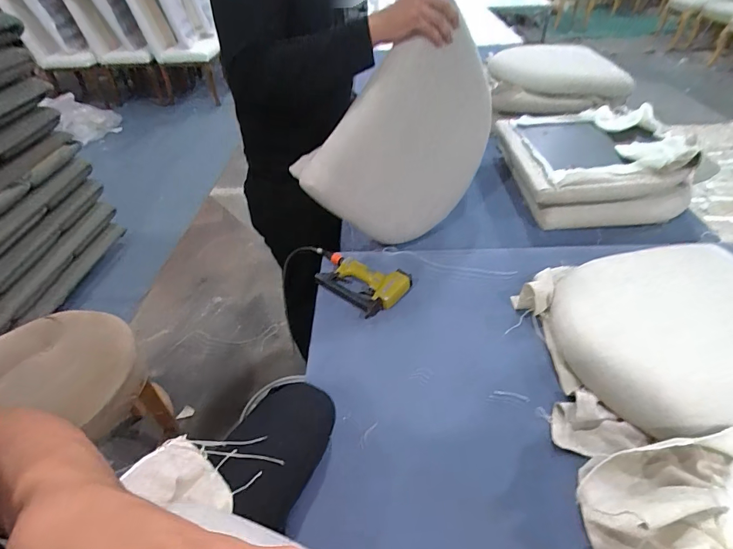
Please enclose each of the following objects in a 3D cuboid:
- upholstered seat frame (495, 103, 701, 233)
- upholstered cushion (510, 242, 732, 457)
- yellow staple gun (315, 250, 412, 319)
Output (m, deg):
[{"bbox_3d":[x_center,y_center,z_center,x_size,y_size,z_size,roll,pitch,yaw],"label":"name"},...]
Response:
[{"bbox_3d":[0.646,-0.339,1.172,0.441,0.168,0.437,-1,43,2],"label":"upholstered seat frame"},{"bbox_3d":[0.568,0.109,0.773,0.520,0.083,0.426,-3,43,-1],"label":"upholstered cushion"},{"bbox_3d":[-0.030,0.014,0.938,0.246,0.043,0.133,21,48,23],"label":"yellow staple gun"}]

